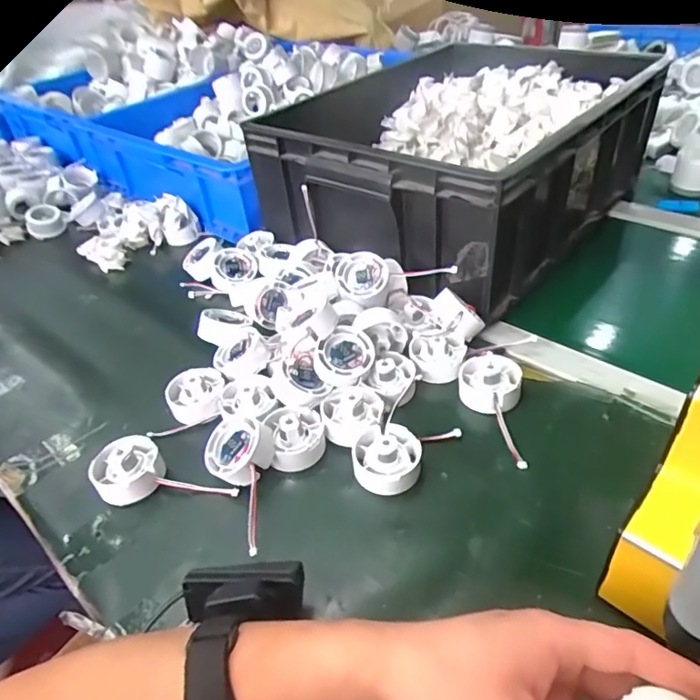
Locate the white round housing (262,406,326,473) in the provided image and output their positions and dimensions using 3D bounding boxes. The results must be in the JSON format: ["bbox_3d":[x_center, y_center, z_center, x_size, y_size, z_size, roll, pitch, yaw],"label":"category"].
[{"bbox_3d":[-0.046,0.072,0.463,0.047,0.031,0.054,-13,40,-8],"label":"white round housing"}]

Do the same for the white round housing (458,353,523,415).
[{"bbox_3d":[0.127,0.027,0.491,0.056,0.025,0.055,-4,40,3],"label":"white round housing"}]

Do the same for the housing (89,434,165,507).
[{"bbox_3d":[-0.185,0.099,0.451,0.054,0.031,0.054,-4,40,3],"label":"housing"}]

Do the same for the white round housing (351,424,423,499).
[{"bbox_3d":[0.030,0.086,0.435,0.053,0.027,0.057,-4,40,3],"label":"white round housing"}]

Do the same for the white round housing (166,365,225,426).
[{"bbox_3d":[-0.147,0.041,0.512,0.052,0.021,0.052,1,57,-2],"label":"white round housing"}]

